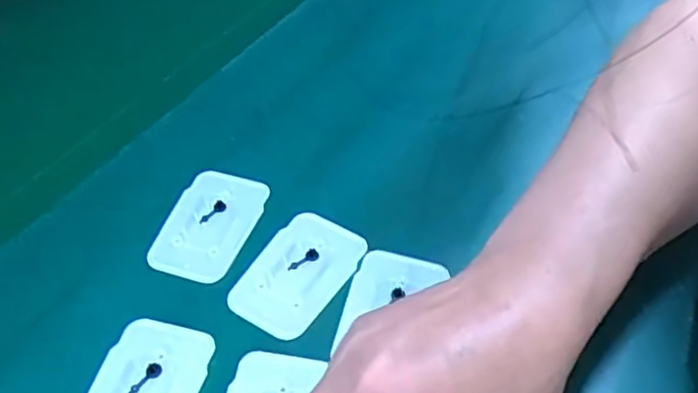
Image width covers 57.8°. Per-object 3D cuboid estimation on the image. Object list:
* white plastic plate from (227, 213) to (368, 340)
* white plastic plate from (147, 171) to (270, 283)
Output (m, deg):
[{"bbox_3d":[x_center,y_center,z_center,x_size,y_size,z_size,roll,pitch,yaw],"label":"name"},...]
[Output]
[{"bbox_3d":[-0.025,0.037,0.315,0.043,0.004,0.070,28,52,23],"label":"white plastic plate"},{"bbox_3d":[-0.073,0.013,0.335,0.044,0.004,0.068,13,48,11],"label":"white plastic plate"}]

